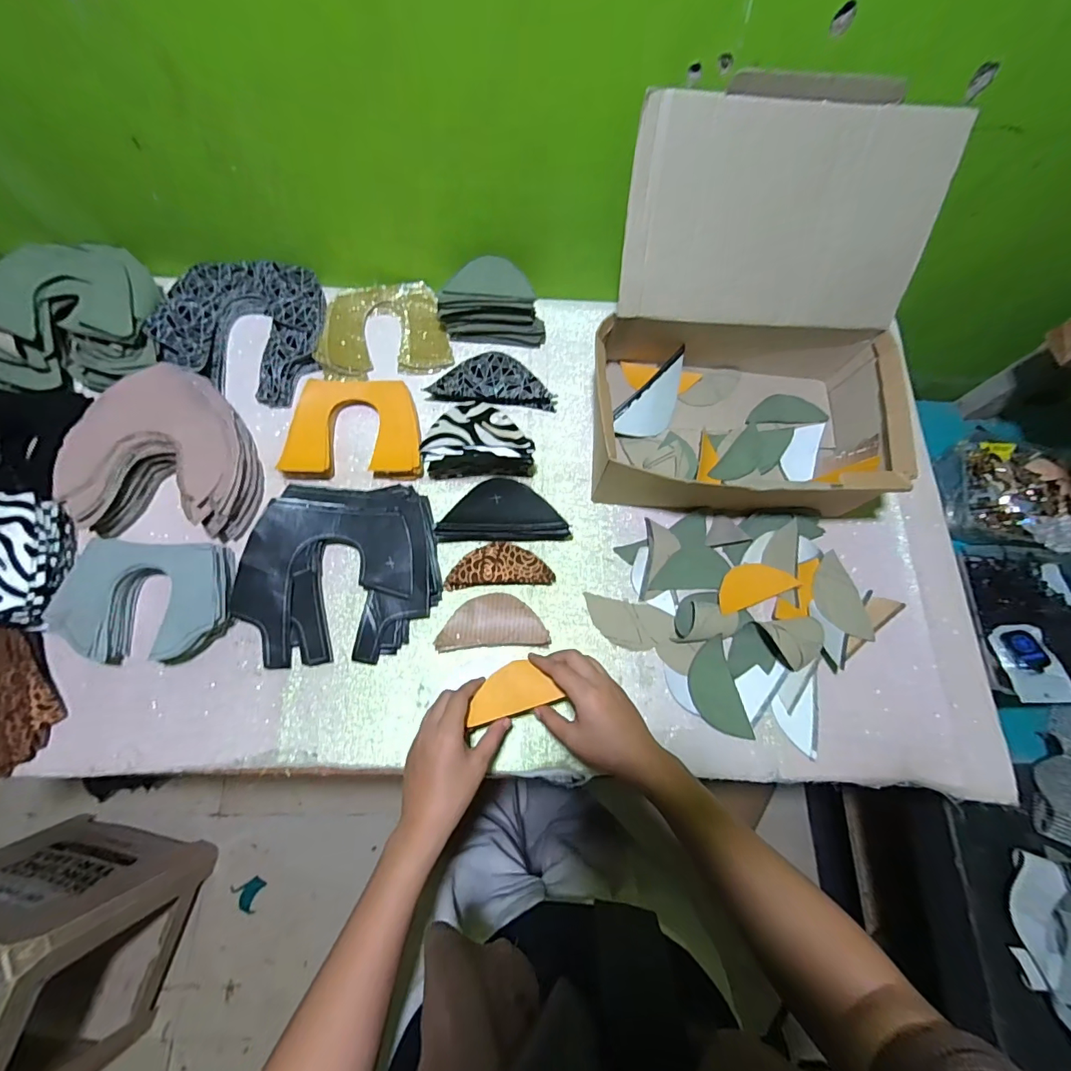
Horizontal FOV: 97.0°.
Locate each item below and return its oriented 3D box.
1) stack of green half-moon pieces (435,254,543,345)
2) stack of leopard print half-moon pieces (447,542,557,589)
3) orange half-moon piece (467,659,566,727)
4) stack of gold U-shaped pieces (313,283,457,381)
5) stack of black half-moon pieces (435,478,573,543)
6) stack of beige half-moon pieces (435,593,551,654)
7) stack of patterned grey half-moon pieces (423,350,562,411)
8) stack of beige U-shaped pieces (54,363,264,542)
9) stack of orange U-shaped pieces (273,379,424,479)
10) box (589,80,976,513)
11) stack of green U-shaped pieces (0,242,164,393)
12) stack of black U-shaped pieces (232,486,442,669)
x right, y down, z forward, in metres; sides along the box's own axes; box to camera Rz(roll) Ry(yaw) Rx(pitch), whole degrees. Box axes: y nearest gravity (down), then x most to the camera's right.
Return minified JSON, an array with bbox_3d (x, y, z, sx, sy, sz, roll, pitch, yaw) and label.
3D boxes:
[{"bbox_3d":[-0.053,-0.299,0.612,0.129,0.076,0.065,4,72,-3],"label":"stack of green half-moon pieces"},{"bbox_3d":[-0.041,0.034,0.541,0.119,0.020,0.048,-1,72,-5],"label":"stack of leopard print half-moon pieces"},{"bbox_3d":[-0.024,0.149,0.460,0.086,0.004,0.046,-18,67,-2],"label":"orange half-moon piece"},{"bbox_3d":[-0.202,-0.270,0.625,0.160,0.026,0.133,-15,74,-9],"label":"stack of gold U-shaped pieces"},{"bbox_3d":[-0.035,-0.030,0.552,0.151,0.040,0.077,0,72,-4],"label":"stack of black half-moon pieces"},{"bbox_3d":[-0.048,0.095,0.523,0.118,0.017,0.056,-3,72,-5],"label":"stack of beige half-moon pieces"},{"bbox_3d":[-0.051,-0.199,0.608,0.157,0.021,0.078,9,72,-1],"label":"stack of patterned grey half-moon pieces"},{"bbox_3d":[-0.412,-0.093,0.533,0.181,0.058,0.184,2,72,-4],"label":"stack of beige U-shaped pieces"},{"bbox_3d":[-0.218,-0.127,0.572,0.156,0.030,0.127,-4,73,-5],"label":"stack of orange U-shaped pieces"},{"bbox_3d":[0.242,-0.216,0.510,0.331,0.246,0.319,6,72,-2],"label":"box"},{"bbox_3d":[-0.535,-0.265,0.556,0.165,0.071,0.194,5,72,-2],"label":"stack of green U-shaped pieces"},{"bbox_3d":[-0.214,0.040,0.519,0.205,0.038,0.187,-2,72,-5],"label":"stack of black U-shaped pieces"}]

